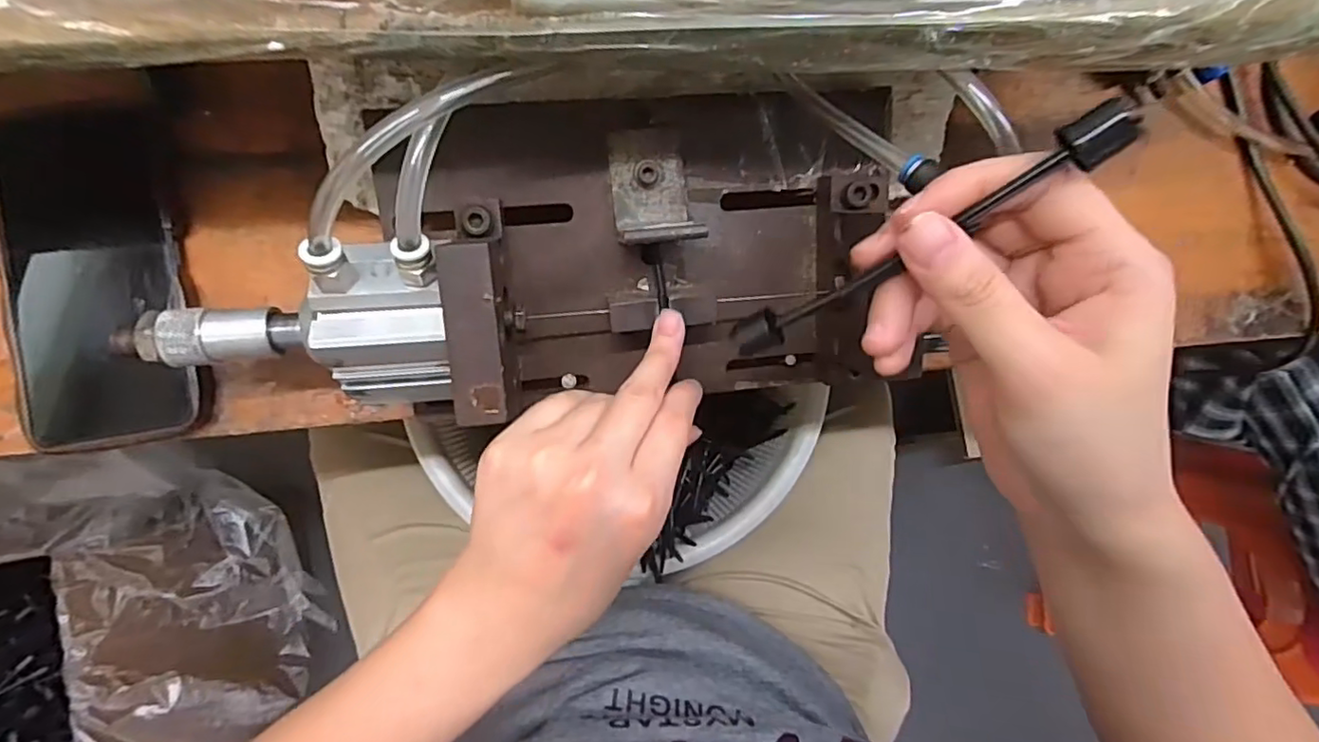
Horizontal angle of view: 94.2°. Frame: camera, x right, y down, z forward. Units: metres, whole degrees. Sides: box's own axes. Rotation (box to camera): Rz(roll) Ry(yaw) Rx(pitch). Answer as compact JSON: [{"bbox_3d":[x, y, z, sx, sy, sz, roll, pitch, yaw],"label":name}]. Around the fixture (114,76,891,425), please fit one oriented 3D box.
[{"bbox_3d":[-0.048,-0.060,0.274,0.308,0.090,0.150,-7,88,-7],"label":"fixture"}]

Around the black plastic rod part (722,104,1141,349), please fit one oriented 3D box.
[{"bbox_3d":[0.077,-0.039,0.195,0.130,0.010,0.015,-33,91,33],"label":"black plastic rod part"}]

